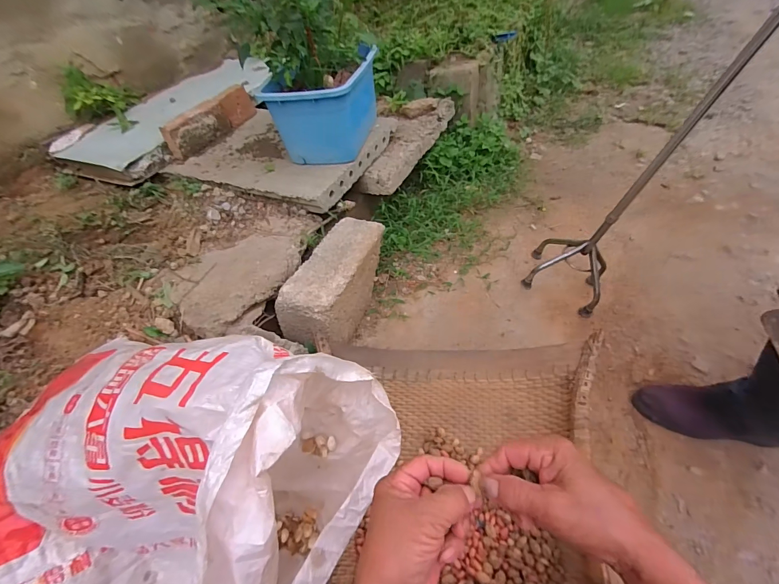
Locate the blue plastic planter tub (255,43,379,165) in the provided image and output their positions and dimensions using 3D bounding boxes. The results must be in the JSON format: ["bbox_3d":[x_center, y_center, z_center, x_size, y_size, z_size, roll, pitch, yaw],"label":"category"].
[{"bbox_3d":[-0.189,-0.547,1.089,0.263,0.215,0.300,5,48,12],"label":"blue plastic planter tub"}]

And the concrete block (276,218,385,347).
[{"bbox_3d":[-0.134,-0.026,0.975,0.149,0.186,0.384,9,49,15],"label":"concrete block"}]

